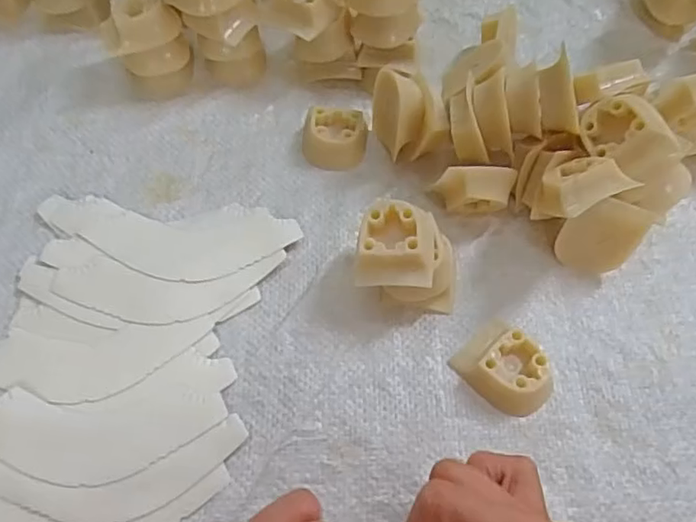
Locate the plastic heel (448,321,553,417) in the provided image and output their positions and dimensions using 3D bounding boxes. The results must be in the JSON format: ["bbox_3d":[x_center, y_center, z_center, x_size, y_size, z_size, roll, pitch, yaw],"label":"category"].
[{"bbox_3d":[0.079,0.053,0.288,0.037,0.018,0.047,-35,69,-19],"label":"plastic heel"}]

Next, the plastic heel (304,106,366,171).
[{"bbox_3d":[-0.008,-0.074,0.349,0.037,0.017,0.036,1,62,-2],"label":"plastic heel"}]

